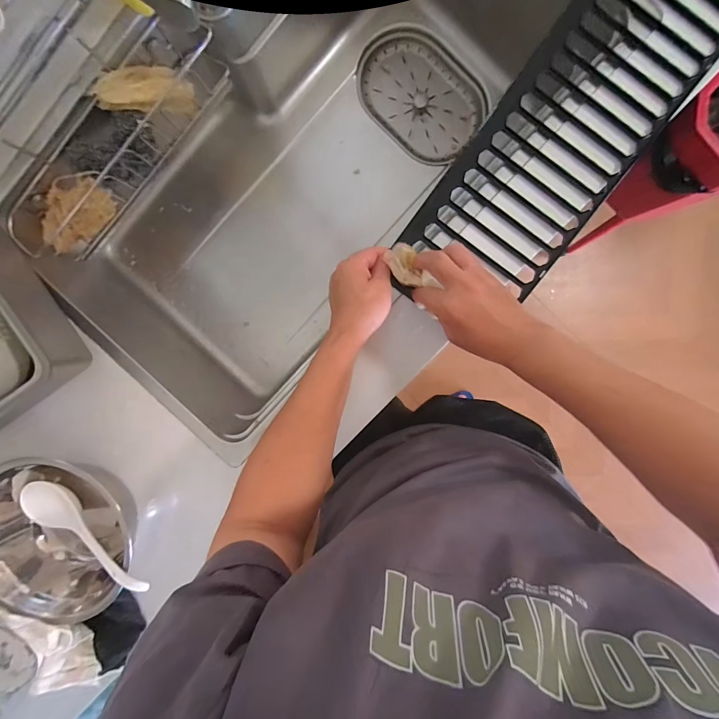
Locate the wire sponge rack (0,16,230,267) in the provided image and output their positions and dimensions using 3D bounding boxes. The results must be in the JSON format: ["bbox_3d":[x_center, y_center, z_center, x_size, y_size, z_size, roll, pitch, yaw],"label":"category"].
[{"bbox_3d":[-0.328,-0.284,0.451,0.075,0.073,0.358,44,96,-3],"label":"wire sponge rack"}]

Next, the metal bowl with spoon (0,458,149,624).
[{"bbox_3d":[-0.382,0.215,0.438,0.181,0.092,0.193,0,97,2],"label":"metal bowl with spoon"}]

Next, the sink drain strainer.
[{"bbox_3d":[0.104,-0.443,0.577,0.211,0.023,0.129,41,96,-3],"label":"sink drain strainer"}]

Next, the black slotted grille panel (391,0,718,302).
[{"bbox_3d":[0.247,-0.270,0.385,0.167,0.016,0.454,39,99,-2],"label":"black slotted grille panel"}]

